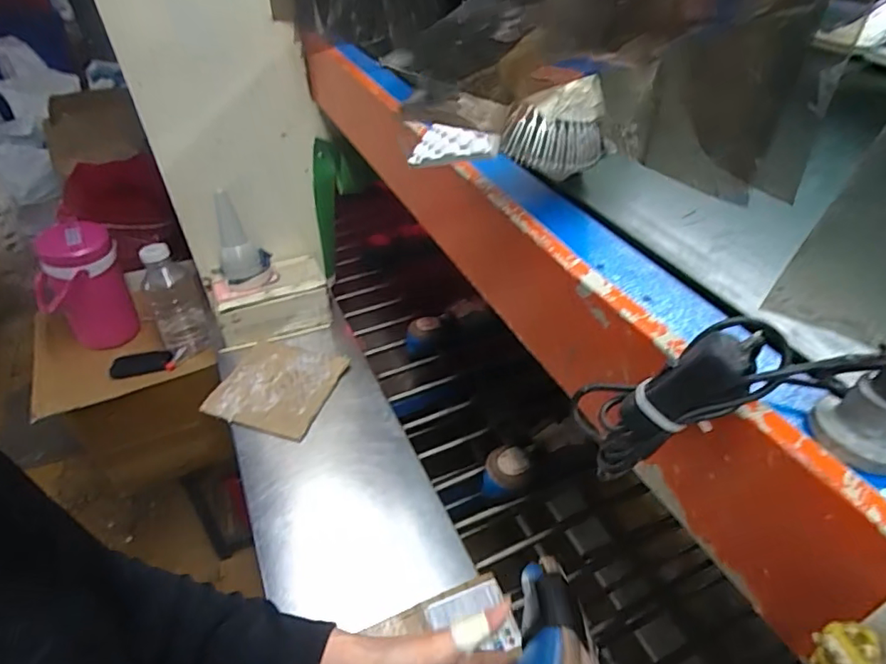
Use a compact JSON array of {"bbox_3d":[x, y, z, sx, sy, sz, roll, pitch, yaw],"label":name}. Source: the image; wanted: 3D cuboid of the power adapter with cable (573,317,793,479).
[{"bbox_3d":[0.104,0.030,0.241,0.040,0.100,0.030,34,38,-12],"label":"power adapter with cable"}]

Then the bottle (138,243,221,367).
[{"bbox_3d":[-0.515,-0.046,1.048,0.109,0.237,0.105,-25,46,-25],"label":"bottle"}]

